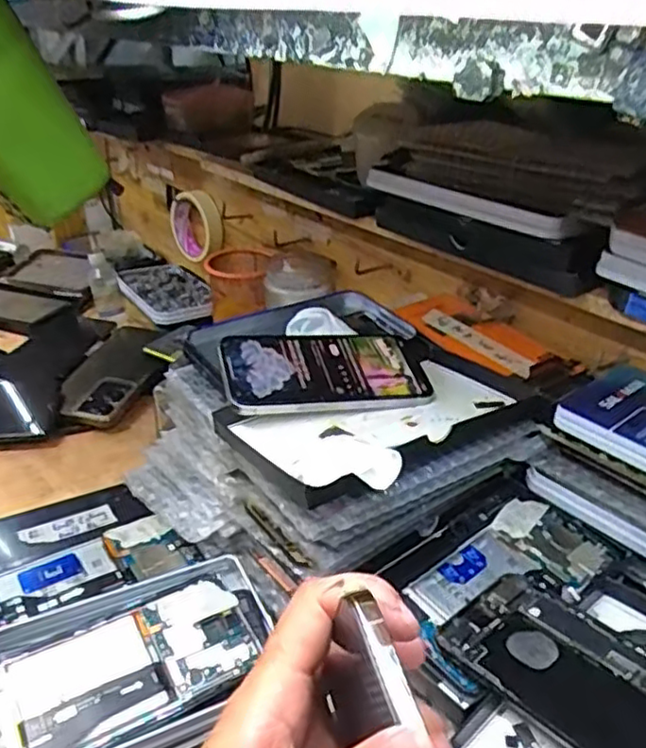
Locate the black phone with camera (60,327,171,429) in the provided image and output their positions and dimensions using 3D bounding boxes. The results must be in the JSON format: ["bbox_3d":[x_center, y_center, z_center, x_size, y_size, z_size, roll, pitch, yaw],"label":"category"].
[{"bbox_3d":[-0.221,-0.002,0.728,0.093,0.019,0.168,10,39,13],"label":"black phone with camera"}]

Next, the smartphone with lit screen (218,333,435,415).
[{"bbox_3d":[0.002,-0.002,0.480,0.142,0.009,0.072,-1,48,-18],"label":"smartphone with lit screen"}]

